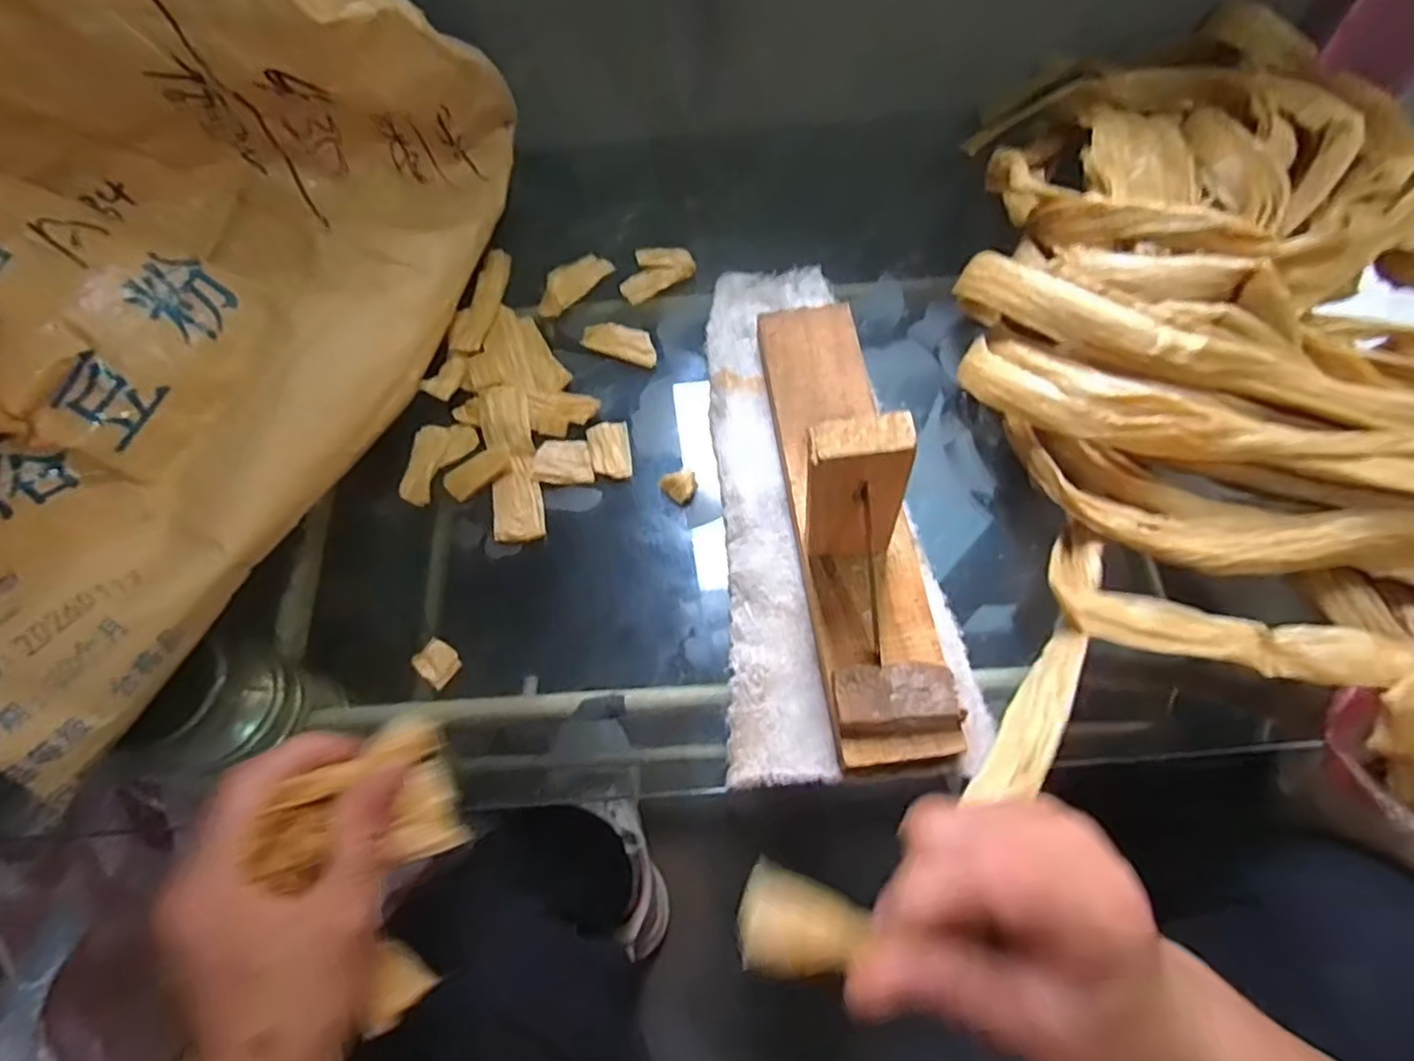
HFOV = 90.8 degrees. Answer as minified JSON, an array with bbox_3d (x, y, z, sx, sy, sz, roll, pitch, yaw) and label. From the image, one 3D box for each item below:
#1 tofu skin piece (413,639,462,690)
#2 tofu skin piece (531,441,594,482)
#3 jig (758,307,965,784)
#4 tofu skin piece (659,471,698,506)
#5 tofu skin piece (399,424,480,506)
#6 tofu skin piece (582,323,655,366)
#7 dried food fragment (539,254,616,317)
[{"bbox_3d":[-0.145,0.071,0.376,0.024,0.005,0.020,34,71,17],"label":"tofu skin piece"},{"bbox_3d":[-0.087,-0.042,0.422,0.035,0.004,0.026,0,80,-6],"label":"tofu skin piece"},{"bbox_3d":[0.076,-0.033,0.347,0.063,0.117,0.277,-8,65,-1],"label":"jig"},{"bbox_3d":[-0.016,-0.026,0.412,0.021,0.007,0.018,-11,65,-2],"label":"tofu skin piece"},{"bbox_3d":[-0.170,-0.044,0.432,0.032,0.007,0.058,25,69,14],"label":"tofu skin piece"},{"bbox_3d":[-0.056,-0.125,0.461,0.052,0.004,0.023,21,68,12],"label":"tofu skin piece"},{"bbox_3d":[-0.095,-0.173,0.486,0.028,0.011,0.064,33,71,17],"label":"dried food fragment"}]

